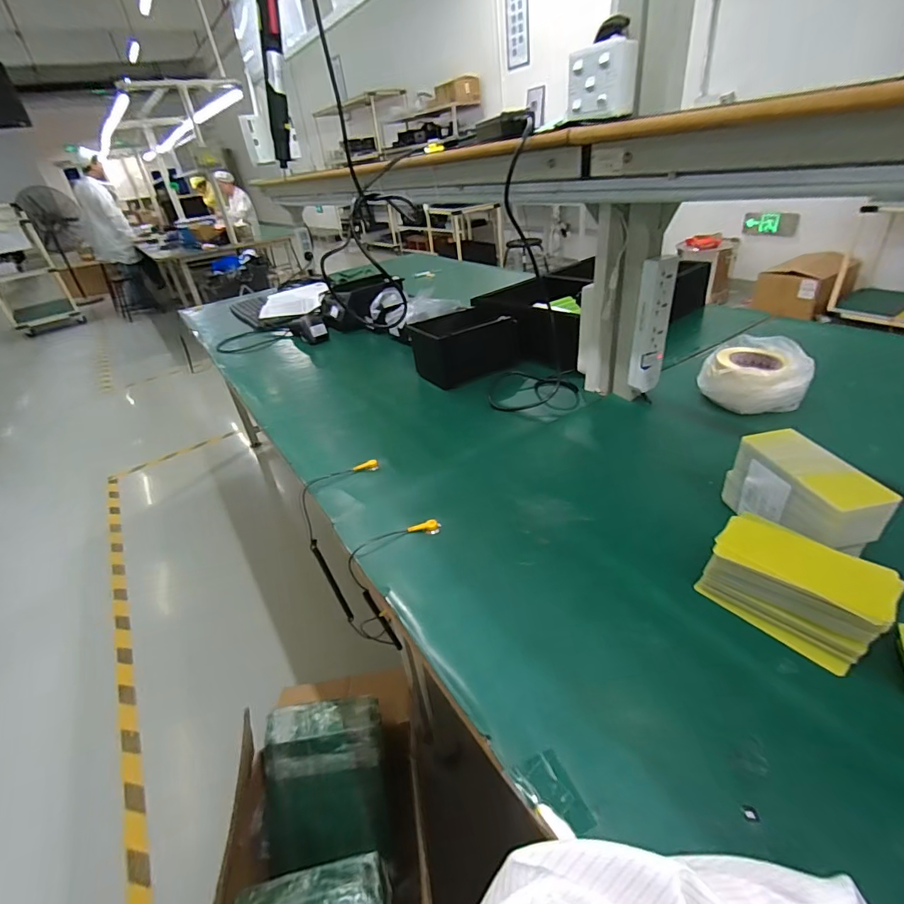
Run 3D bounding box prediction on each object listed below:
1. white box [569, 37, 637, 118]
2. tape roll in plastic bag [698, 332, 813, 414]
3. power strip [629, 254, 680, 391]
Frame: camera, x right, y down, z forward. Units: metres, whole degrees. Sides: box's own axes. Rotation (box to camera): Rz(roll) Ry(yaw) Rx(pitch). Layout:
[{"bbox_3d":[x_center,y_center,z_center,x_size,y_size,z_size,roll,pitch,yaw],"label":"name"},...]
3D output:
[{"bbox_3d":[0.212,-0.523,0.650,0.048,0.082,0.085,-27,37,-27],"label":"white box"},{"bbox_3d":[0.547,-0.145,0.842,0.162,0.088,0.164,12,38,27],"label":"tape roll in plastic bag"},{"bbox_3d":[0.342,-0.213,0.789,0.051,0.215,0.040,-31,39,-31],"label":"power strip"}]

